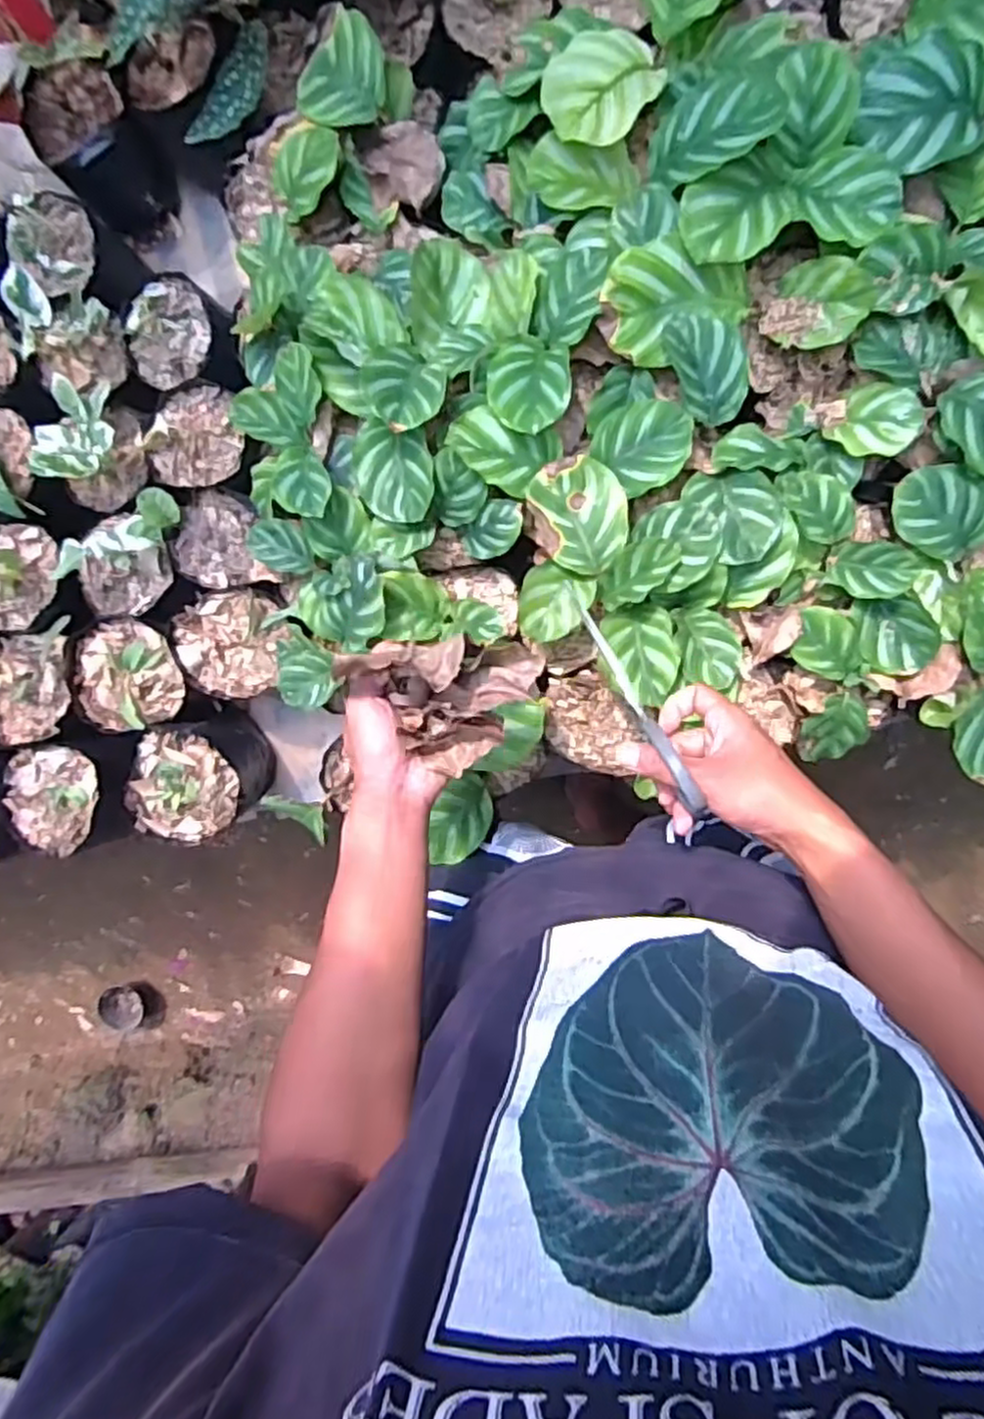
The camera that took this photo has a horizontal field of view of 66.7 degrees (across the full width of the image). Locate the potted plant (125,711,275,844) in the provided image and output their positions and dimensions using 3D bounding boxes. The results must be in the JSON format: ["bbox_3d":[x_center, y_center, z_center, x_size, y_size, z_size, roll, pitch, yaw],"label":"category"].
[{"bbox_3d":[-0.330,0.077,0.858,0.130,0.115,0.125,0,96,4],"label":"potted plant"}]

